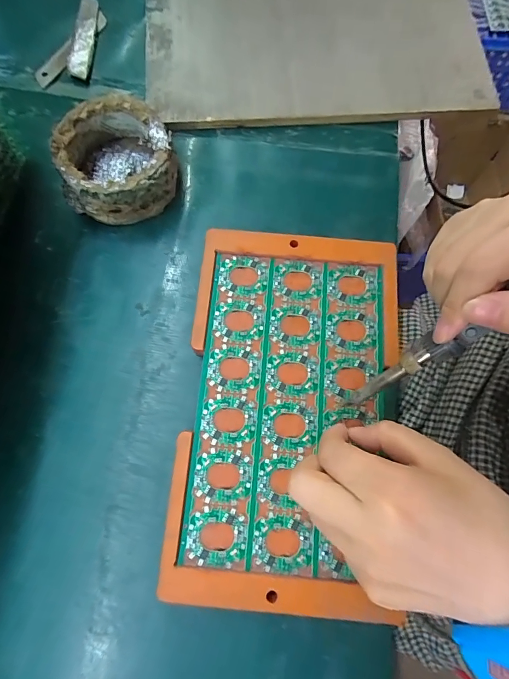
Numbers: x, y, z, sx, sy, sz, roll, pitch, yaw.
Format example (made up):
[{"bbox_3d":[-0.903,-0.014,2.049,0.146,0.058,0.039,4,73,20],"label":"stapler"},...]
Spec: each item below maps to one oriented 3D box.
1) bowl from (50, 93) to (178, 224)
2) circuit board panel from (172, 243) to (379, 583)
[{"bbox_3d":[-0.102,-0.135,0.292,0.080,0.041,0.083,0,75,-2],"label":"bowl"},{"bbox_3d":[0.023,0.039,0.255,0.119,0.006,0.202,5,75,0],"label":"circuit board panel"}]

